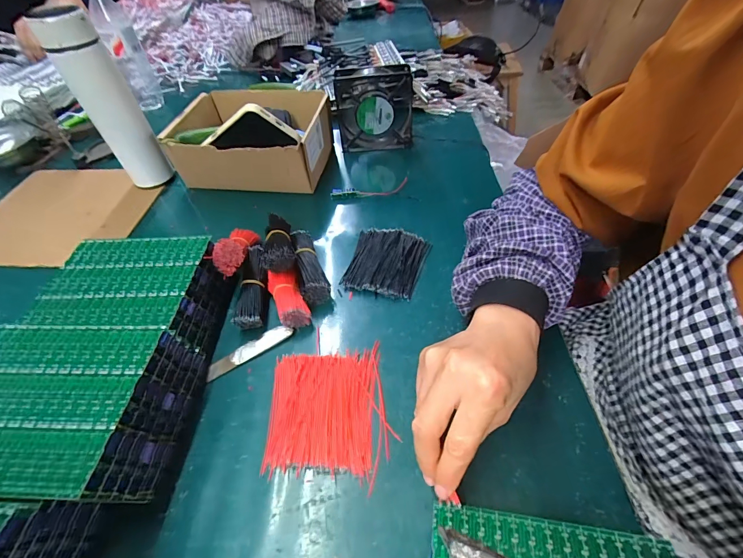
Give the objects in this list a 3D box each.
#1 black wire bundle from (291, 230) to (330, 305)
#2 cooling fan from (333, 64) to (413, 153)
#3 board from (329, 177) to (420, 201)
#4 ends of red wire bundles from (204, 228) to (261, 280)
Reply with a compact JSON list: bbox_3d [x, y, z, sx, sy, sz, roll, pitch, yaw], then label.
[{"bbox_3d":[-0.078,-0.020,0.411,0.030,0.032,0.104,-17,49,-11],"label":"black wire bundle"},{"bbox_3d":[0.005,-0.276,0.563,0.120,0.121,0.032,0,48,5],"label":"cooling fan"},{"bbox_3d":[0.004,-0.134,0.519,0.129,0.010,0.039,-2,50,-1],"label":"board"},{"bbox_3d":[-0.159,-0.040,0.409,0.037,0.035,0.103,-6,23,-4],"label":"ends of red wire bundles"}]

